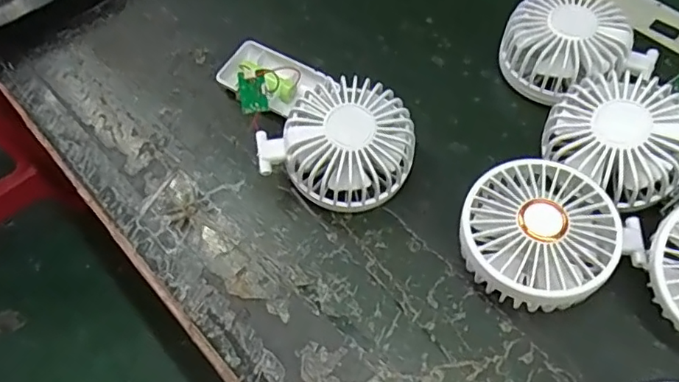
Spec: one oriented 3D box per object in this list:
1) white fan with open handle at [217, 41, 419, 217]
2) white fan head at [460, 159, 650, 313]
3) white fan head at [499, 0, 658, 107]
[{"bbox_3d":[-0.030,-0.054,0.393,0.175,0.054,0.091,39,69,24],"label":"white fan with open handle"},{"bbox_3d":[0.123,0.033,0.337,0.099,0.050,0.083,18,62,15],"label":"white fan head"},{"bbox_3d":[0.164,-0.103,0.406,0.084,0.045,0.084,-1,57,2],"label":"white fan head"}]

